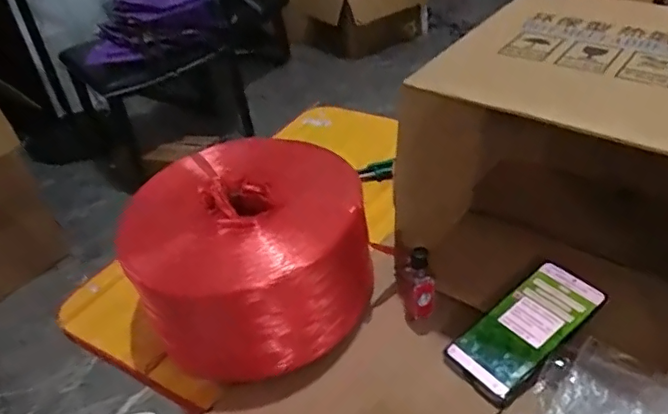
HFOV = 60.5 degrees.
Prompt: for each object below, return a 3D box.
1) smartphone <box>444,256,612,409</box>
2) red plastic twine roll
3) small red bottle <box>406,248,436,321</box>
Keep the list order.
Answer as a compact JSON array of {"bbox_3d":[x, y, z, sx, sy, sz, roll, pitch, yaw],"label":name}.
[{"bbox_3d":[0.190,0.118,0.566,0.166,0.008,0.077,-36,45,-19],"label":"smartphone"},{"bbox_3d":[-0.090,0.039,0.627,0.235,0.125,0.254,-15,38,-10],"label":"red plastic twine roll"},{"bbox_3d":[0.089,0.076,0.581,0.027,0.092,0.019,-2,37,8],"label":"small red bottle"}]

